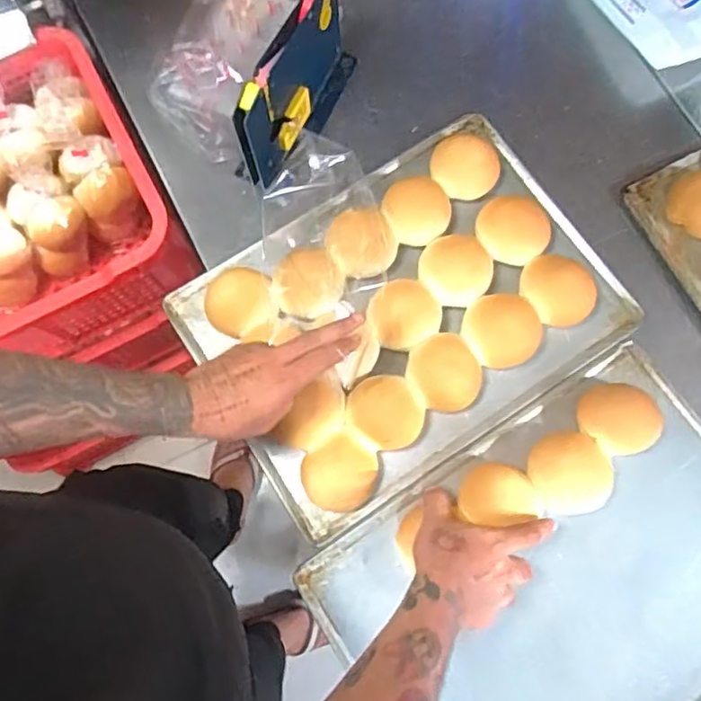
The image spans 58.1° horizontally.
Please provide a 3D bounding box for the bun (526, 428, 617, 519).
[{"bbox_3d":[0.226,0.127,0.655,0.079,0.043,0.083,0,76,1],"label":"bun"}]

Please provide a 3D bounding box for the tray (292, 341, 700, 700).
[{"bbox_3d":[0.219,0.240,0.644,0.442,0.021,0.325,-34,78,-7],"label":"tray"}]

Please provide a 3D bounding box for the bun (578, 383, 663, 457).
[{"bbox_3d":[0.282,0.074,0.669,0.071,0.040,0.076,0,76,1],"label":"bun"}]

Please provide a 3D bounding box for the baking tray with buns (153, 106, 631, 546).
[{"bbox_3d":[0.064,-0.049,0.694,0.443,0.048,0.333,-32,77,-6],"label":"baking tray with buns"}]

